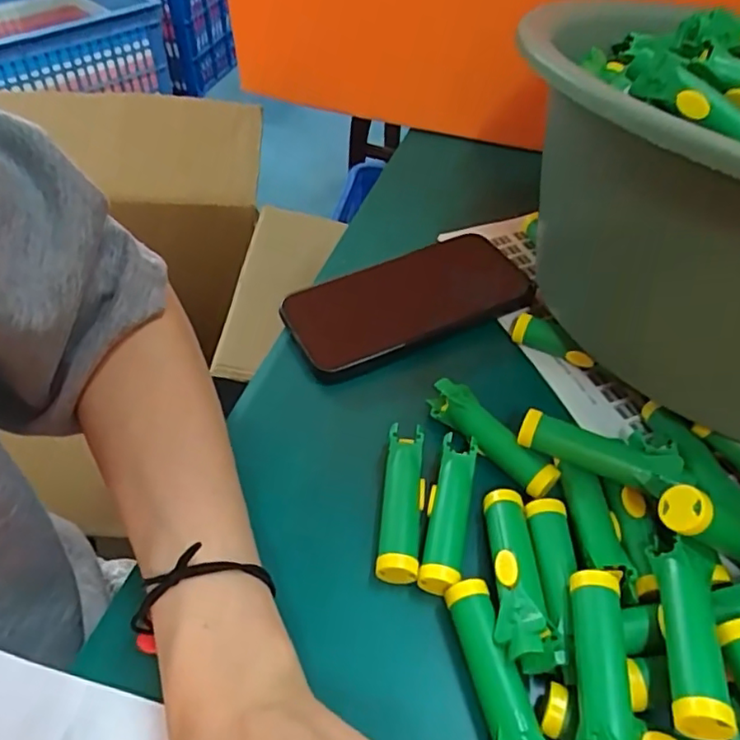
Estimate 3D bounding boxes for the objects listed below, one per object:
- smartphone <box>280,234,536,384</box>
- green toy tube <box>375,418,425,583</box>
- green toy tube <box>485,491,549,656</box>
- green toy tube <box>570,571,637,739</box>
[{"bbox_3d":[0.026,-0.048,0.402,0.163,0.014,0.077,-20,52,-18],"label":"smartphone"},{"bbox_3d":[0.016,0.064,0.298,0.019,0.015,0.076,6,48,4],"label":"green toy tube"},{"bbox_3d":[0.064,0.088,0.267,0.020,0.015,0.075,1,34,5],"label":"green toy tube"},{"bbox_3d":[0.090,0.119,0.230,0.024,0.025,0.079,10,49,7],"label":"green toy tube"}]

